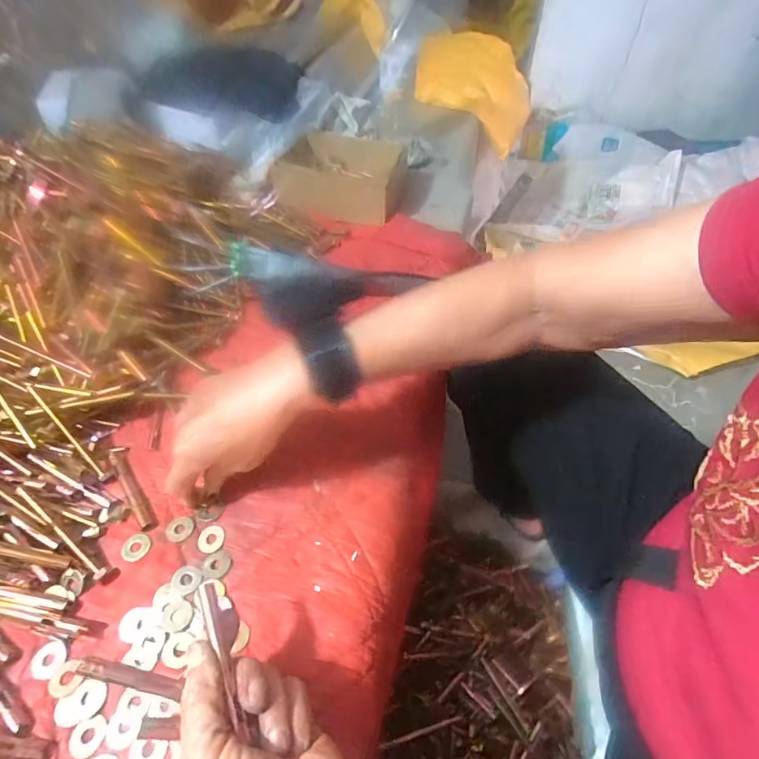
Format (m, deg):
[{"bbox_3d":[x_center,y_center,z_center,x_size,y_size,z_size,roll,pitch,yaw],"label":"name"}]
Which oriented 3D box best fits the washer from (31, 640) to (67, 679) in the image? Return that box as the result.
[{"bbox_3d":[-0.229,0.194,0.316,0.020,0.004,0.023,6,49,5],"label":"washer"}]

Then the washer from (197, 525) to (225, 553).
[{"bbox_3d":[-0.136,0.129,0.369,0.021,0.004,0.021,0,49,0],"label":"washer"}]

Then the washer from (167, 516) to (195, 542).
[{"bbox_3d":[-0.164,0.122,0.373,0.021,0.004,0.021,0,49,0],"label":"washer"}]

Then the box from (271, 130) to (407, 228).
[{"bbox_3d":[-0.059,-0.326,0.739,0.197,0.093,0.105,5,49,4],"label":"box"}]

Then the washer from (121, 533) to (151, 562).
[{"bbox_3d":[-0.195,0.134,0.364,0.022,0.004,0.020,0,49,0],"label":"washer"}]

